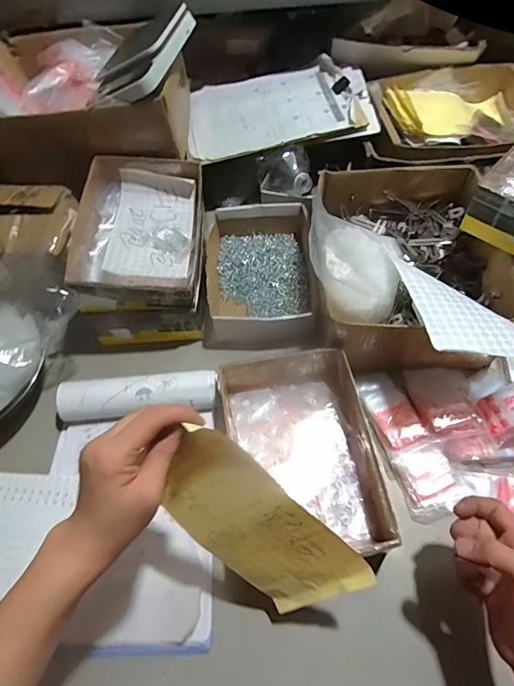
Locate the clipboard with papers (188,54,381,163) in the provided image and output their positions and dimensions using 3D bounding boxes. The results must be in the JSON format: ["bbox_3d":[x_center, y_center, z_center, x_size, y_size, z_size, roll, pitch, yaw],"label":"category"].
[{"bbox_3d":[0.041,-0.439,0.779,0.349,0.036,0.228,-12,58,-2],"label":"clipboard with papers"}]

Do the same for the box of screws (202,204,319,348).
[{"bbox_3d":[0.003,-0.117,0.699,0.175,0.070,0.259,-3,58,3],"label":"box of screws"}]

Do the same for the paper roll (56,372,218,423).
[{"bbox_3d":[-0.166,0.078,0.585,0.223,0.045,0.058,-5,58,2],"label":"paper roll"}]

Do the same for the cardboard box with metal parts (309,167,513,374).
[{"bbox_3d":[0.220,-0.124,0.631,0.266,0.099,0.319,-1,58,4],"label":"cardboard box with metal parts"}]

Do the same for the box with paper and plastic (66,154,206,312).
[{"bbox_3d":[-0.175,-0.167,0.642,0.178,0.085,0.254,-3,58,3],"label":"box with paper and plastic"}]

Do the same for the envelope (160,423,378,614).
[{"bbox_3d":[-0.003,0.173,0.389,0.218,0.114,0.010,47,23,-10],"label":"envelope"}]

